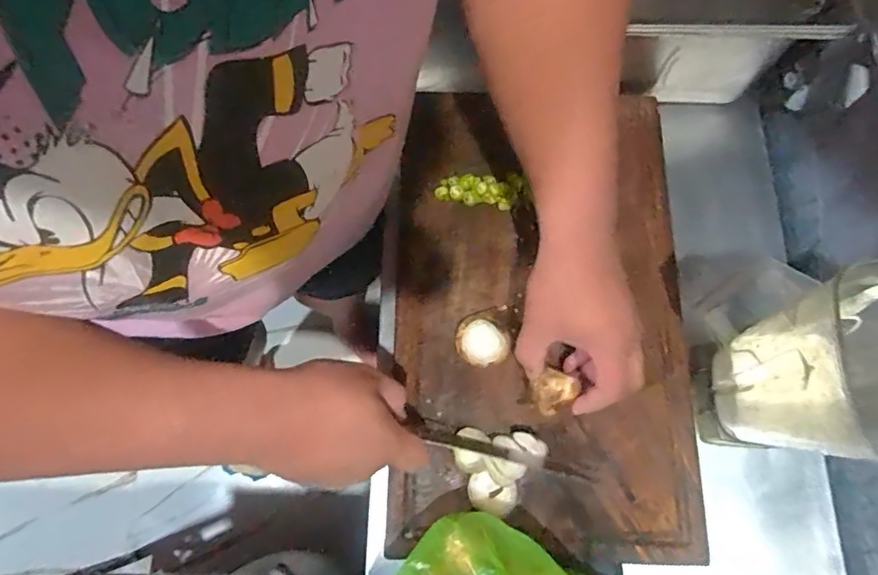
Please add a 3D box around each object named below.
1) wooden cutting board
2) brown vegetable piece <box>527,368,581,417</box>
[{"bbox_3d":[0.100,0.016,0.535,0.299,0.039,0.482,0,74,2],"label":"wooden cutting board"},{"bbox_3d":[0.106,0.094,0.467,0.040,0.021,0.036,-33,75,-8],"label":"brown vegetable piece"}]

